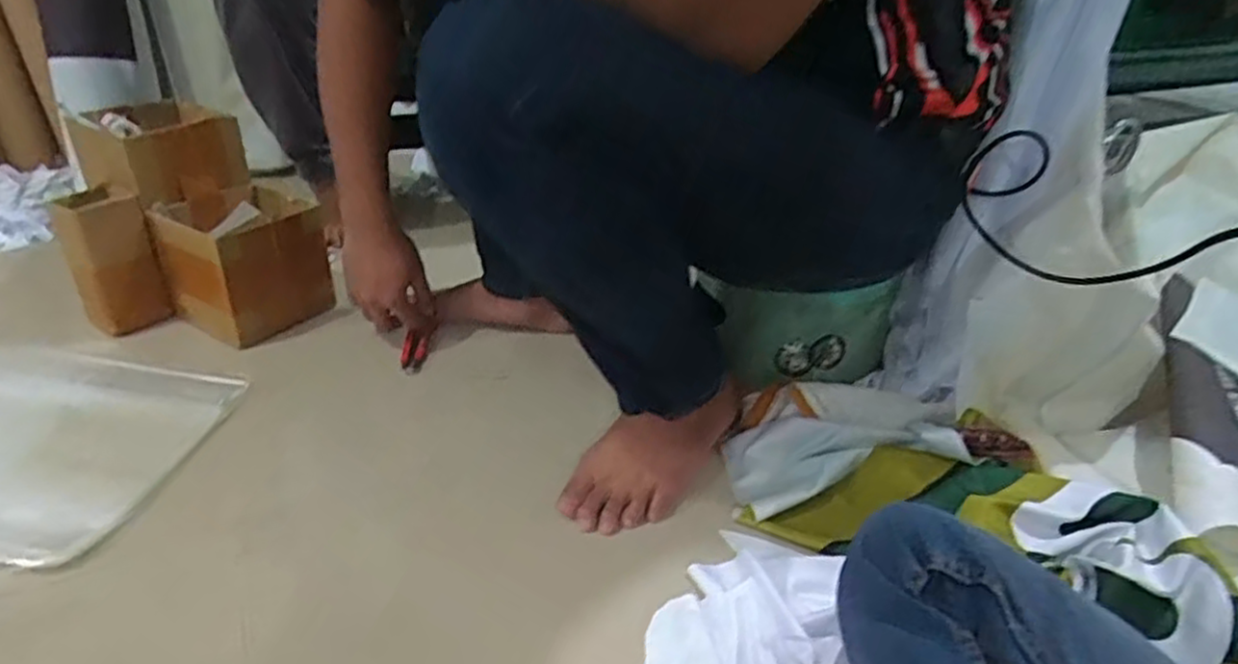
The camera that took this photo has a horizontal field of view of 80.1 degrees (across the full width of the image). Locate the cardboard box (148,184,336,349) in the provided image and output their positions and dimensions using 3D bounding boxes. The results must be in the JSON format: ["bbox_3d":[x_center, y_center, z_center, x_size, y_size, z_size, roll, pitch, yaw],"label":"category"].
[{"bbox_3d":[-0.477,-0.090,0.969,0.132,0.148,0.150,19,35,24],"label":"cardboard box"}]

